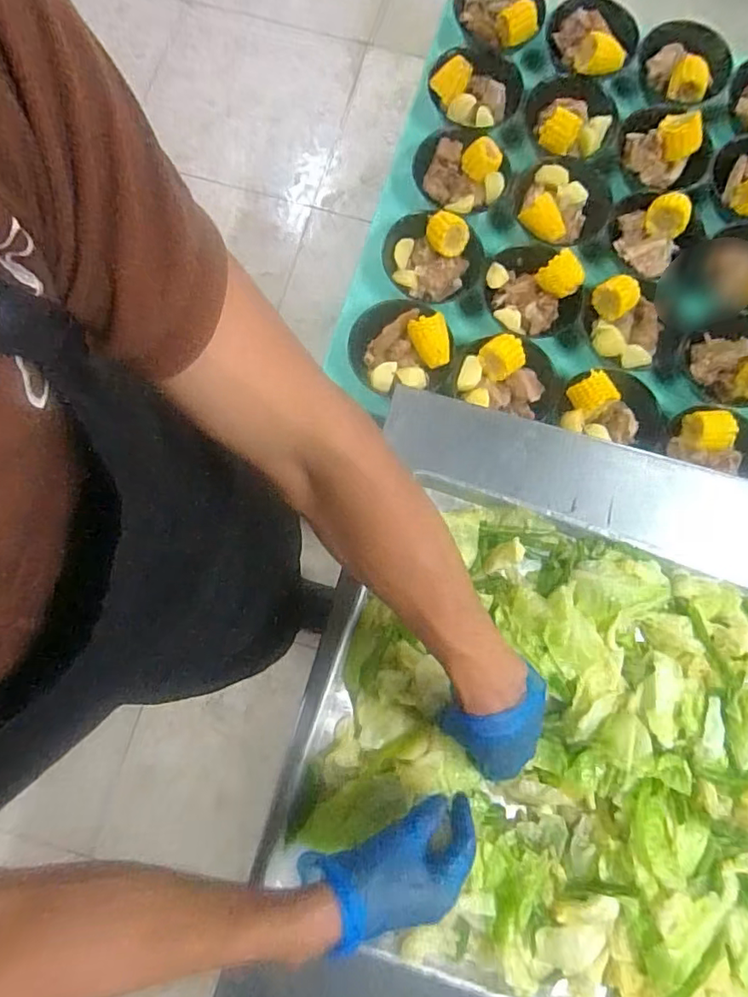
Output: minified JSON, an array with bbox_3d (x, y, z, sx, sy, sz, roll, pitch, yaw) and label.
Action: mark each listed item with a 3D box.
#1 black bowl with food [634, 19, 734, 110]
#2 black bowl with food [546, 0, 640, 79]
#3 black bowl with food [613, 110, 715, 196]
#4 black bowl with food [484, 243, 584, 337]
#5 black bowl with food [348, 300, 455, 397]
[{"bbox_3d":[0.461,-0.644,0.827,0.132,0.053,0.120,0,80,0],"label":"black bowl with food"},{"bbox_3d":[0.333,-0.700,0.848,0.136,0.060,0.114,17,80,3],"label":"black bowl with food"},{"bbox_3d":[0.436,-0.527,0.819,0.132,0.058,0.127,-11,80,-2],"label":"black bowl with food"},{"bbox_3d":[0.223,-0.291,0.767,0.132,0.068,0.125,0,80,0],"label":"black bowl with food"},{"bbox_3d":[0.040,-0.206,0.737,0.124,0.059,0.120,-12,80,-2],"label":"black bowl with food"}]

